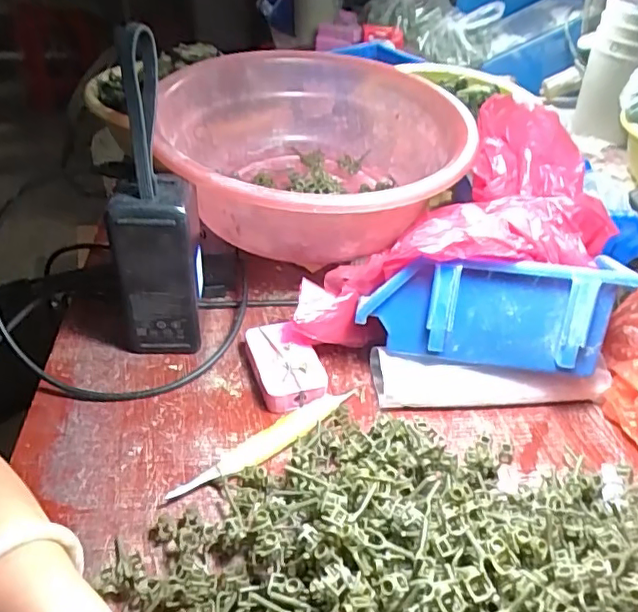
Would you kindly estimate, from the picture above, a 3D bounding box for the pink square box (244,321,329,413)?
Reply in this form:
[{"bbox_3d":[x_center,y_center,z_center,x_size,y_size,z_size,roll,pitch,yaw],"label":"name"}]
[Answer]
[{"bbox_3d":[-0.027,0.044,0.417,0.045,0.022,0.074,-13,43,-20],"label":"pink square box"}]

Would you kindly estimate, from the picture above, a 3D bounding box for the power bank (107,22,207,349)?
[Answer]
[{"bbox_3d":[-0.114,-0.055,0.373,0.063,0.225,0.041,-6,41,-11],"label":"power bank"}]

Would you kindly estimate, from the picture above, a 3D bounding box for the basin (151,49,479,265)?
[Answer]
[{"bbox_3d":[-0.001,-0.125,0.472,0.245,0.094,0.244,2,40,-2],"label":"basin"}]

